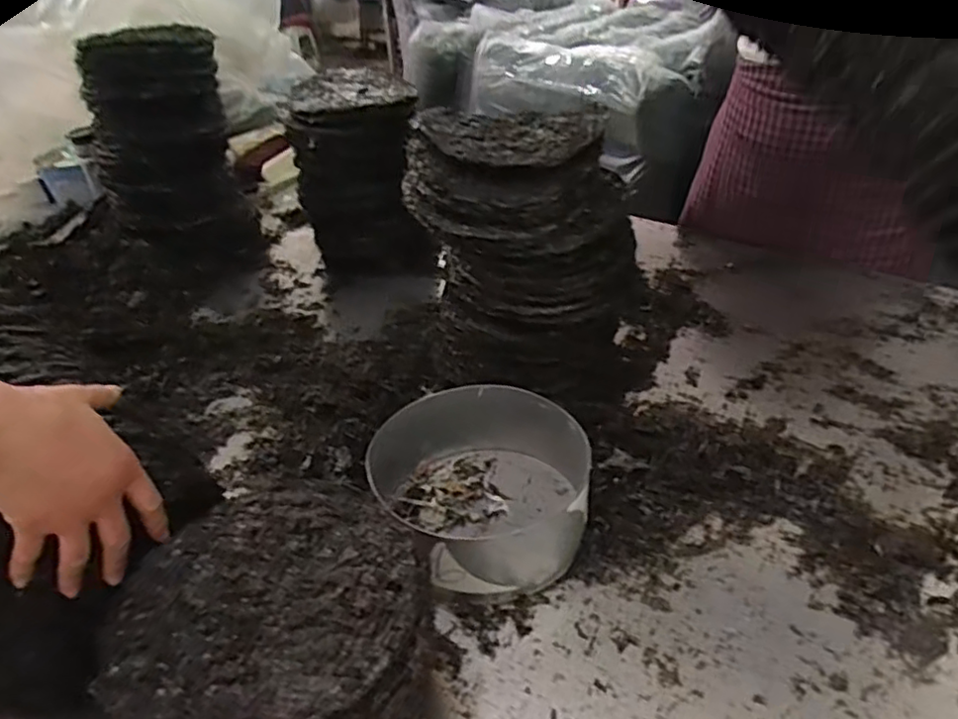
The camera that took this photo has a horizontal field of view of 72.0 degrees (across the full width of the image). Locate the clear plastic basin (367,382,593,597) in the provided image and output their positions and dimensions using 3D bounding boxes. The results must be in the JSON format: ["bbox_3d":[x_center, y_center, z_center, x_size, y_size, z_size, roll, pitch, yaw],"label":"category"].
[{"bbox_3d":[0.005,0.122,0.642,0.197,0.087,0.204,-4,34,3],"label":"clear plastic basin"}]

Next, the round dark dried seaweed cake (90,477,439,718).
[{"bbox_3d":[-0.130,0.213,0.465,0.194,0.156,0.194,-26,40,-28],"label":"round dark dried seaweed cake"}]

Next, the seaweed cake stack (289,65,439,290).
[{"bbox_3d":[-0.187,-0.295,1.060,0.193,0.279,0.188,-17,36,-15],"label":"seaweed cake stack"}]

